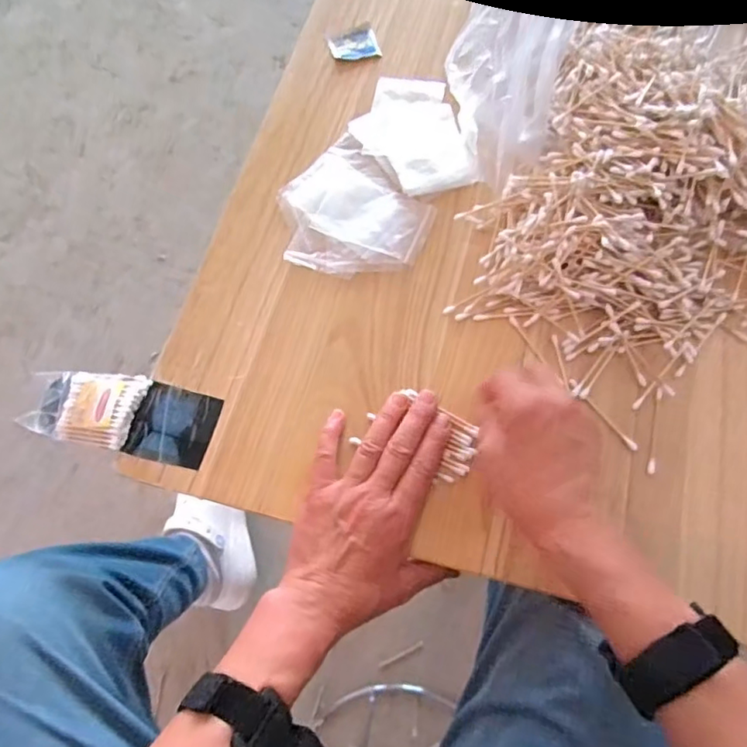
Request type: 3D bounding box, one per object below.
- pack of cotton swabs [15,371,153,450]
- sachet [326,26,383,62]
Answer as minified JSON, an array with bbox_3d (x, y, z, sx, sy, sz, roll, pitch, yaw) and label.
[{"bbox_3d":[-0.245,0.028,0.468,0.115,0.020,0.060,1,68,25],"label":"pack of cotton swabs"},{"bbox_3d":[-0.022,-0.355,0.598,0.051,0.004,0.044,-15,69,-3],"label":"sachet"}]

